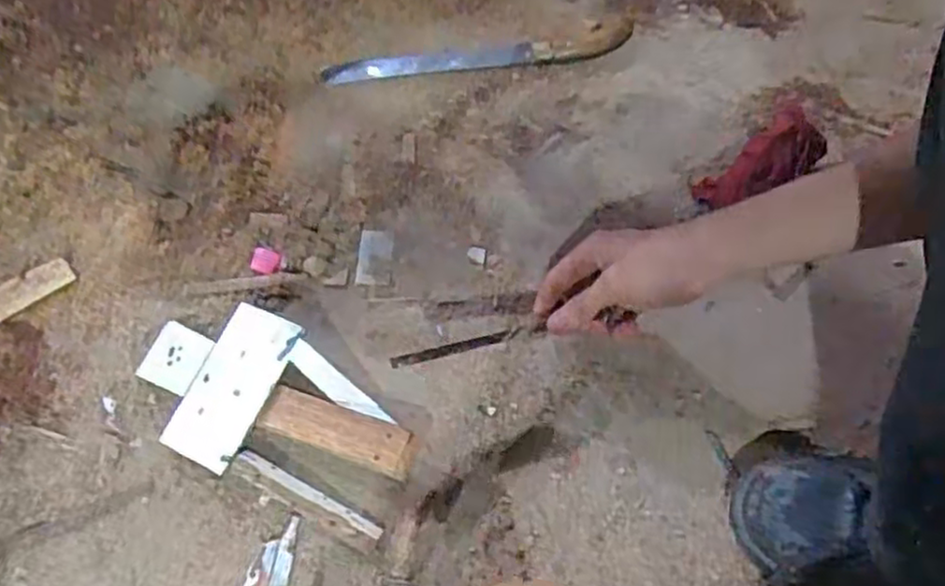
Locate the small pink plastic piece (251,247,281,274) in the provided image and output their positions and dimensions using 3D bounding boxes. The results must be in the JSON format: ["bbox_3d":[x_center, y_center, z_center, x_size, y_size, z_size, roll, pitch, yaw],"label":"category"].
[{"bbox_3d":[-0.183,-0.029,0.648,0.024,0.011,0.022,1,60,-1],"label":"small pink plastic piece"}]

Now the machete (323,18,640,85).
[{"bbox_3d":[0.008,-0.244,0.737,0.309,0.018,0.041,-6,61,-5],"label":"machete"}]

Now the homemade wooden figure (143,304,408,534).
[{"bbox_3d":[-0.153,0.086,0.564,0.225,0.037,0.118,24,63,12],"label":"homemade wooden figure"}]

